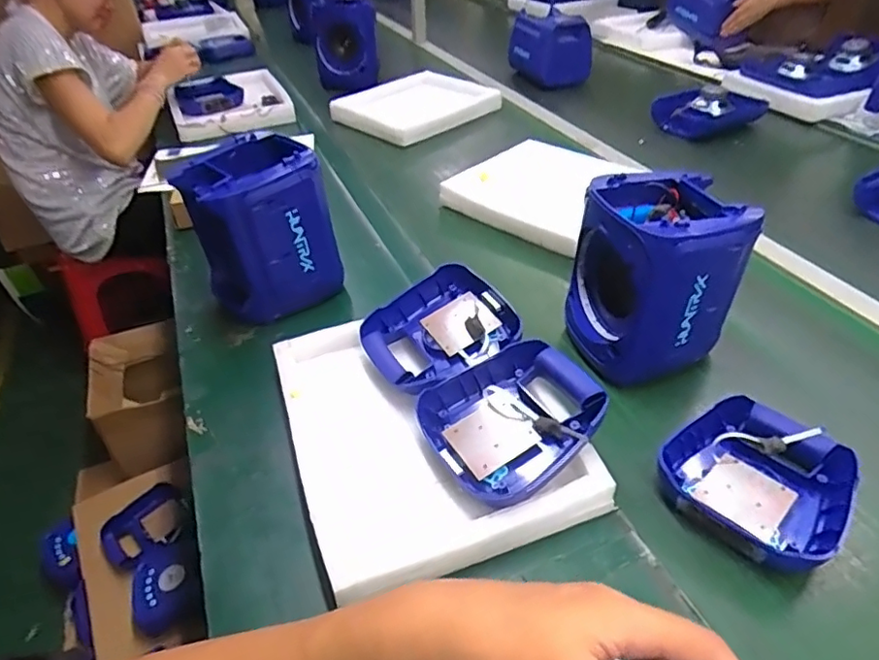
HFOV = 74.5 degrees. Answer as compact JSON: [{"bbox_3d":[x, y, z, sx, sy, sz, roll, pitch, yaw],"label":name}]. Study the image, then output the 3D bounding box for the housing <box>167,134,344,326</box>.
[{"bbox_3d":[-0.263,-0.138,0.838,0.162,0.231,0.156,-27,45,-32],"label":"housing"}]

